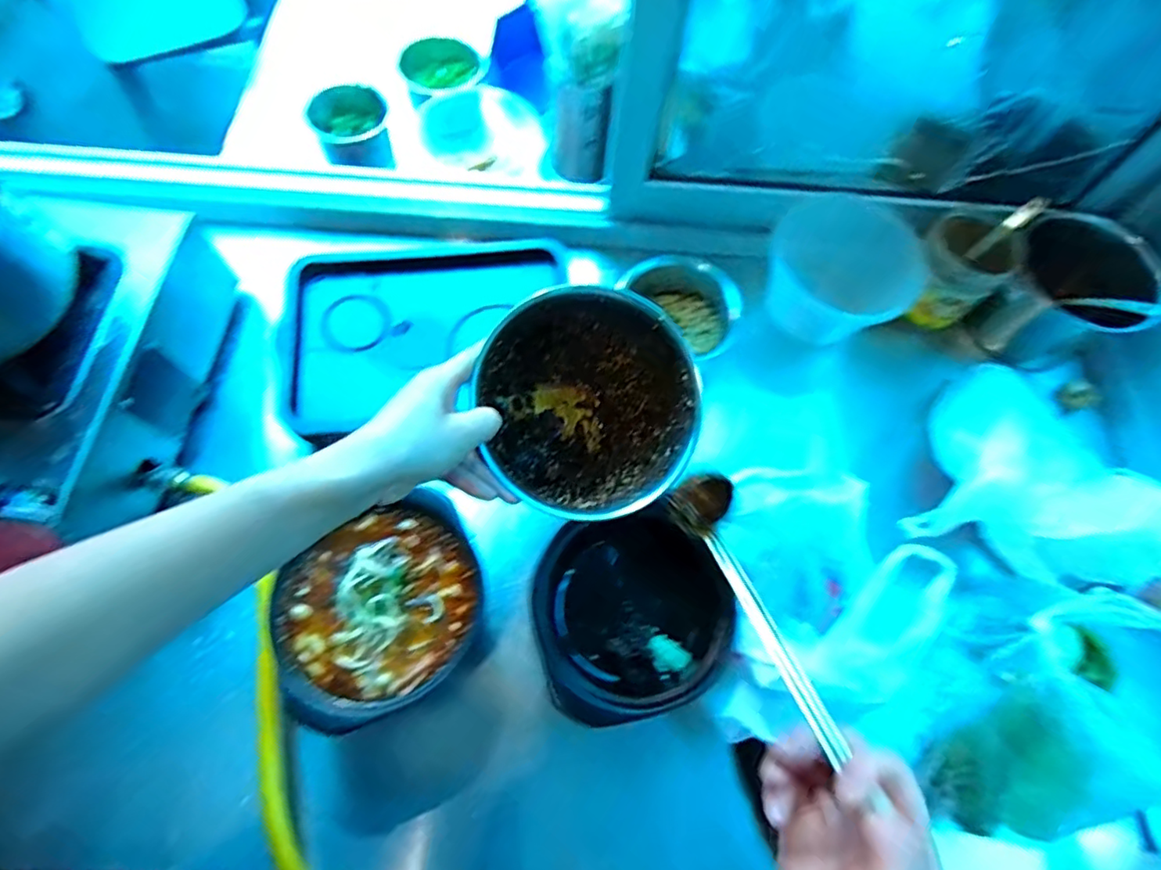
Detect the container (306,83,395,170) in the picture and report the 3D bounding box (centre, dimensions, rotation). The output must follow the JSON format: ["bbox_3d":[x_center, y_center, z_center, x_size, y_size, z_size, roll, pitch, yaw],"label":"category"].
[{"bbox_3d":[-0.319,-0.423,0.807,0.107,0.070,0.109,-16,70,-9],"label":"container"}]

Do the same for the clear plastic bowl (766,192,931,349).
[{"bbox_3d":[0.307,-0.191,0.693,0.176,0.092,0.145,33,70,10],"label":"clear plastic bowl"}]

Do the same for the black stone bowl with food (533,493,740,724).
[{"bbox_3d":[0.035,0.168,0.551,0.158,0.104,0.176,-11,69,-7],"label":"black stone bowl with food"}]

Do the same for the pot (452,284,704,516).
[{"bbox_3d":[0.003,-0.022,0.437,0.155,0.114,0.144,37,75,-4],"label":"pot"}]

